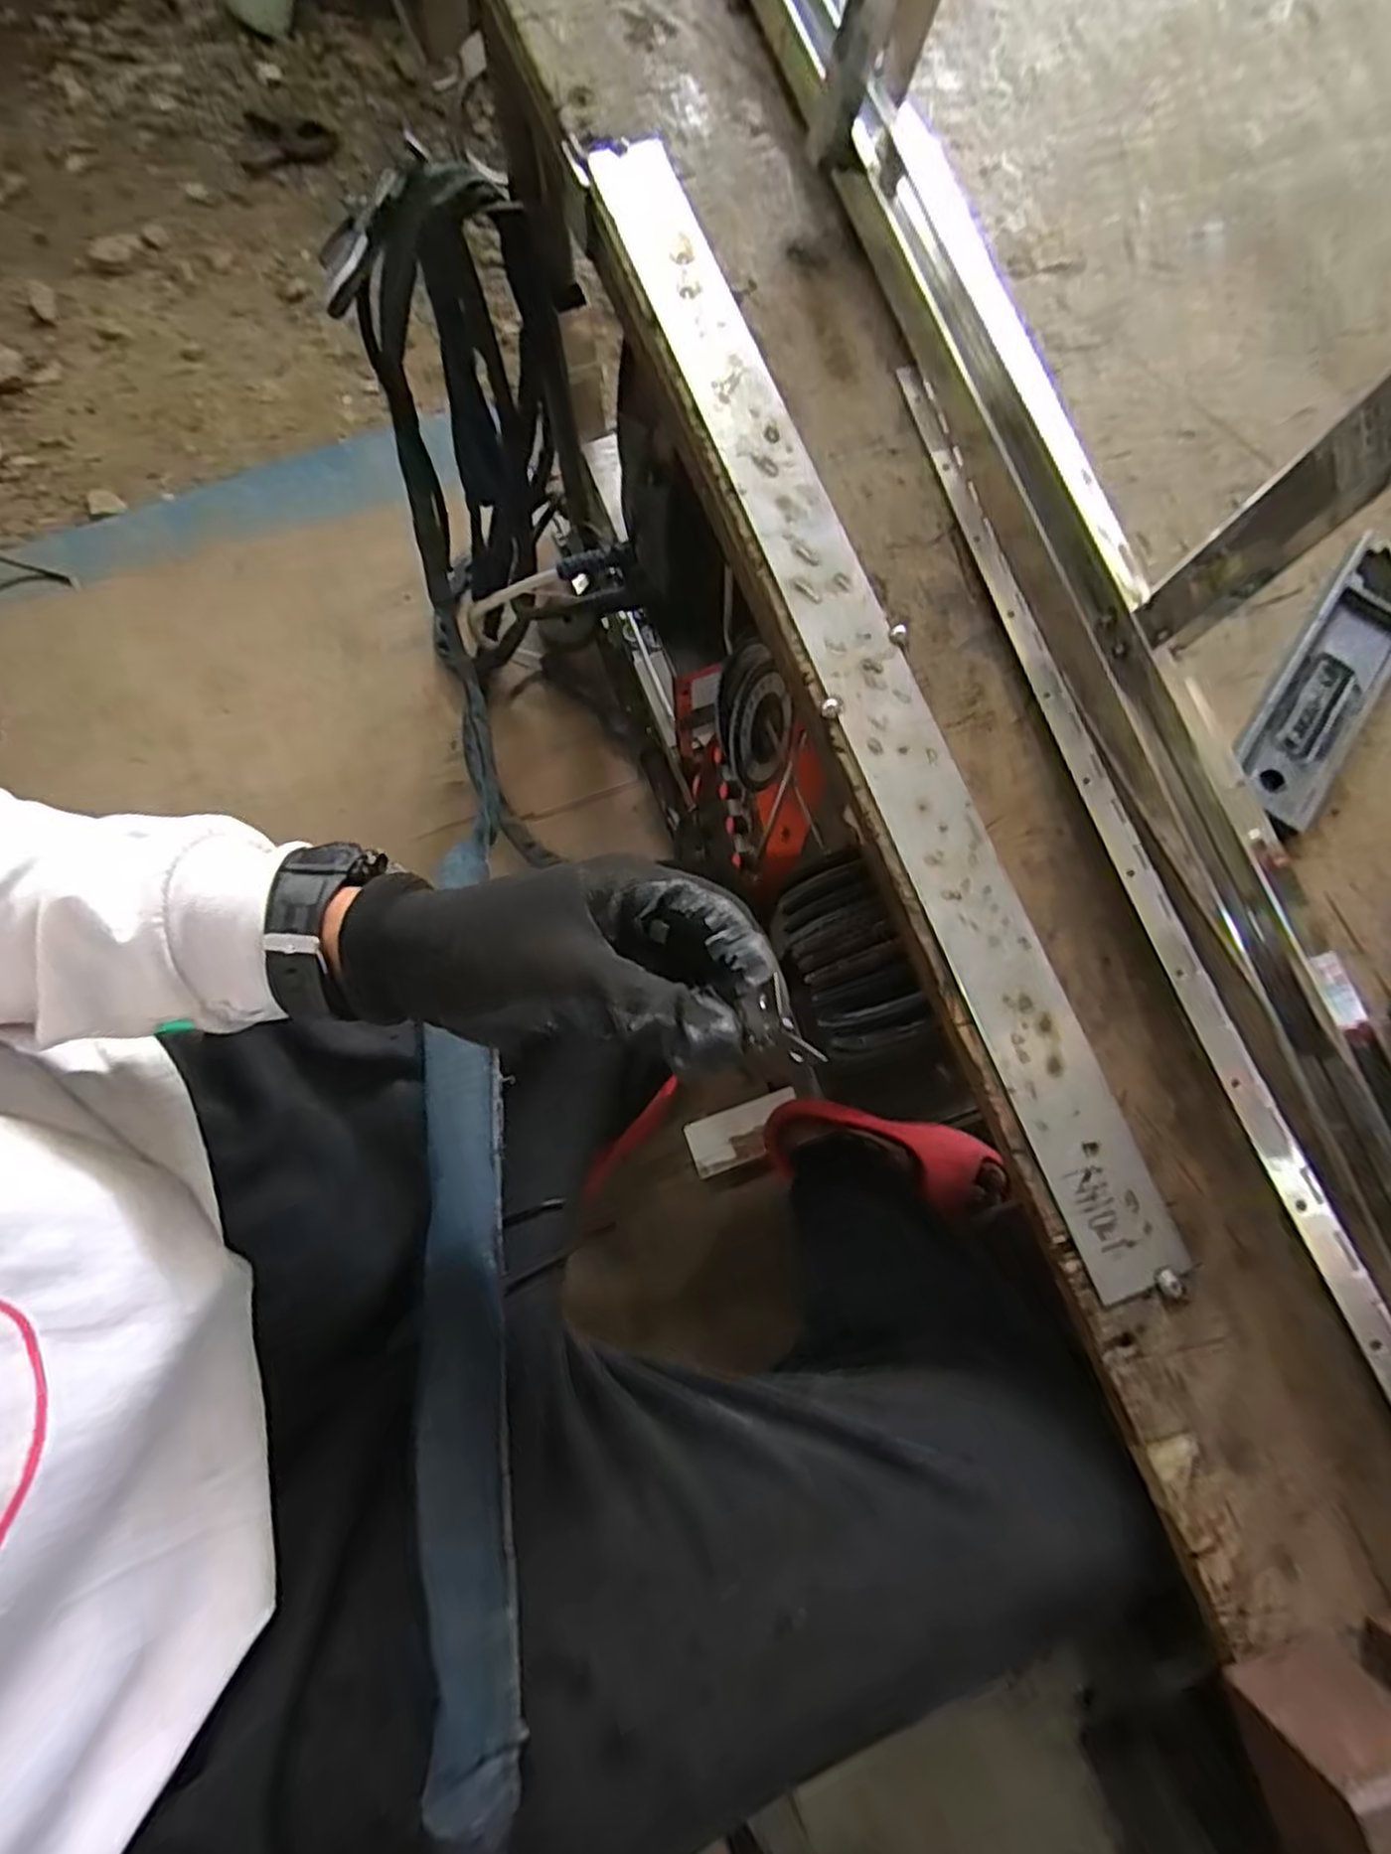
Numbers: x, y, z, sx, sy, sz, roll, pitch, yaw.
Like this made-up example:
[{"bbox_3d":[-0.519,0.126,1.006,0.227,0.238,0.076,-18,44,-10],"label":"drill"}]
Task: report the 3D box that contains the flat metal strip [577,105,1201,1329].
[{"bbox_3d":[0.074,-0.166,0.409,0.049,0.006,0.688,-19,76,-6],"label":"flat metal strip"}]

